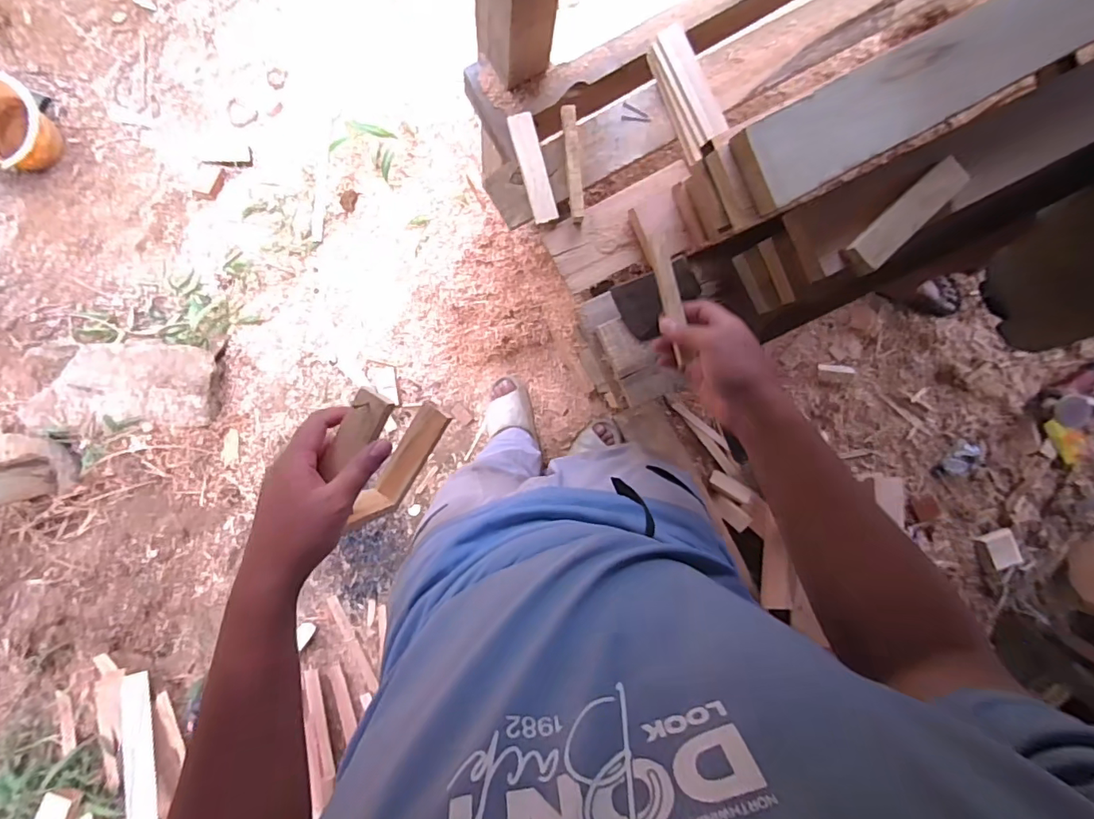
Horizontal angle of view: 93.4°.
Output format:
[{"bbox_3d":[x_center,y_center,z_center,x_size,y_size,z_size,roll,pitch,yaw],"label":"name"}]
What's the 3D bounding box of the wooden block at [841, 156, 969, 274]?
[{"bbox_3d":[0.358,-0.191,0.513,0.132,0.027,0.033,-42,97,1],"label":"wooden block"}]

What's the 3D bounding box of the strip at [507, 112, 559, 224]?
[{"bbox_3d":[-0.016,-0.313,0.667,0.033,0.014,0.135,-16,97,-2],"label":"strip"}]

